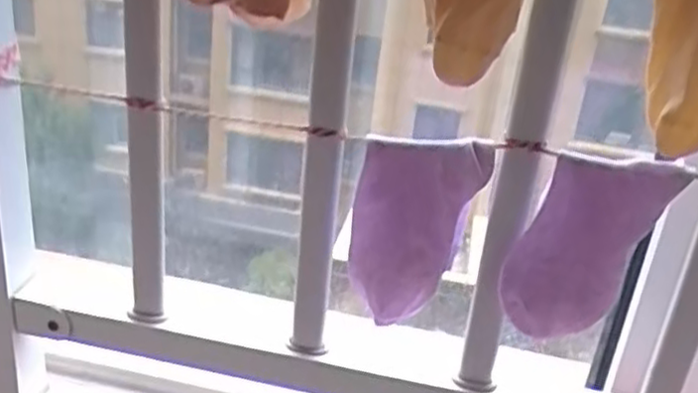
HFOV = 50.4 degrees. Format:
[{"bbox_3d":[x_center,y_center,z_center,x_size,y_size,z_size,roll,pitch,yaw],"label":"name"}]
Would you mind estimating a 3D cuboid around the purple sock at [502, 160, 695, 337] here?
[{"bbox_3d":[0.146,0.032,0.457,0.083,0.115,0.019,7,24,2],"label":"purple sock"}]

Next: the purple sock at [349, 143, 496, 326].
[{"bbox_3d":[0.042,0.024,0.474,0.075,0.123,0.027,13,25,13],"label":"purple sock"}]

